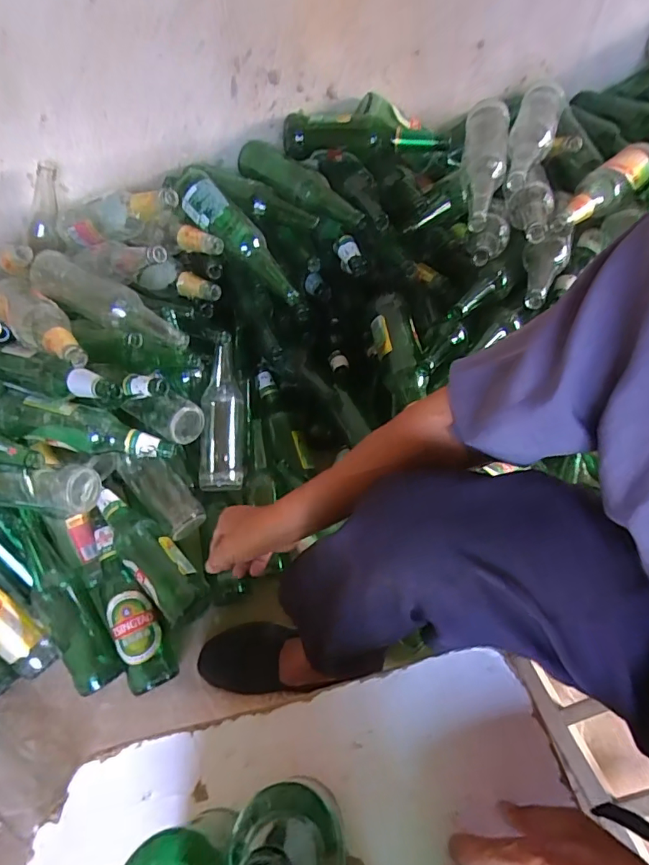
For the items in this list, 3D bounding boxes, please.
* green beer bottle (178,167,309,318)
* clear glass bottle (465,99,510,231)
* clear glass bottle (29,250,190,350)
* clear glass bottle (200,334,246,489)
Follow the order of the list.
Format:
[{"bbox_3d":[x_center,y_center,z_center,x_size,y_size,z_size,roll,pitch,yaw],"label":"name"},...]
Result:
[{"bbox_3d":[-0.121,-0.300,0.785,0.281,0.062,0.068,46,65,-8],"label":"green beer bottle"},{"bbox_3d":[0.251,-0.429,0.784,0.070,0.055,0.278,12,59,7],"label":"clear glass bottle"},{"bbox_3d":[-0.318,-0.195,0.738,0.255,0.061,0.073,22,61,12],"label":"clear glass bottle"},{"bbox_3d":[-0.168,-0.032,0.830,0.071,0.069,0.256,0,84,0],"label":"clear glass bottle"}]

